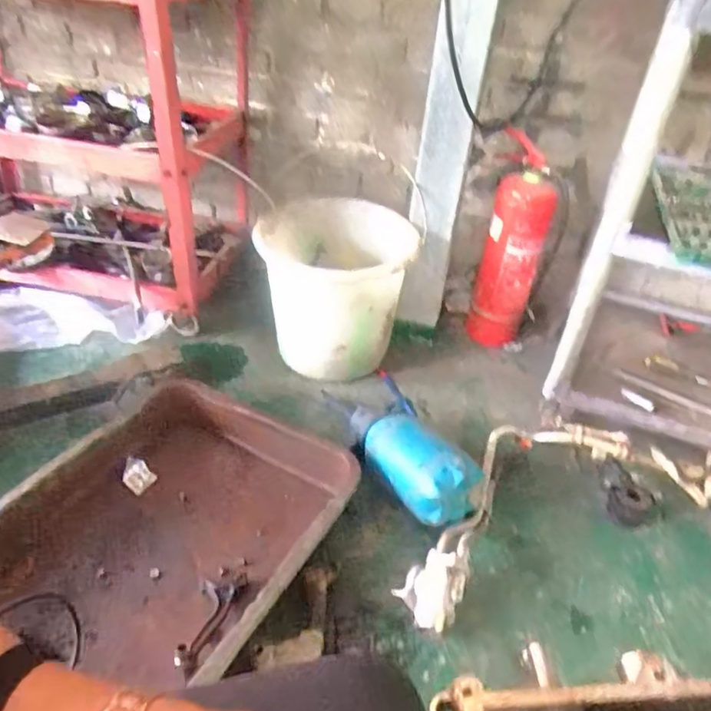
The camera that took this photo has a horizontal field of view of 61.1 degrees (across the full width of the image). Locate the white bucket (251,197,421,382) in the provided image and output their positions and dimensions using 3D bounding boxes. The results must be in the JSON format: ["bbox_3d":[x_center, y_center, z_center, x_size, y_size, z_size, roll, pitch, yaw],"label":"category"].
[{"bbox_3d":[-0.050,-0.134,1.397,0.317,0.356,0.317,4,37,-3],"label":"white bucket"}]

